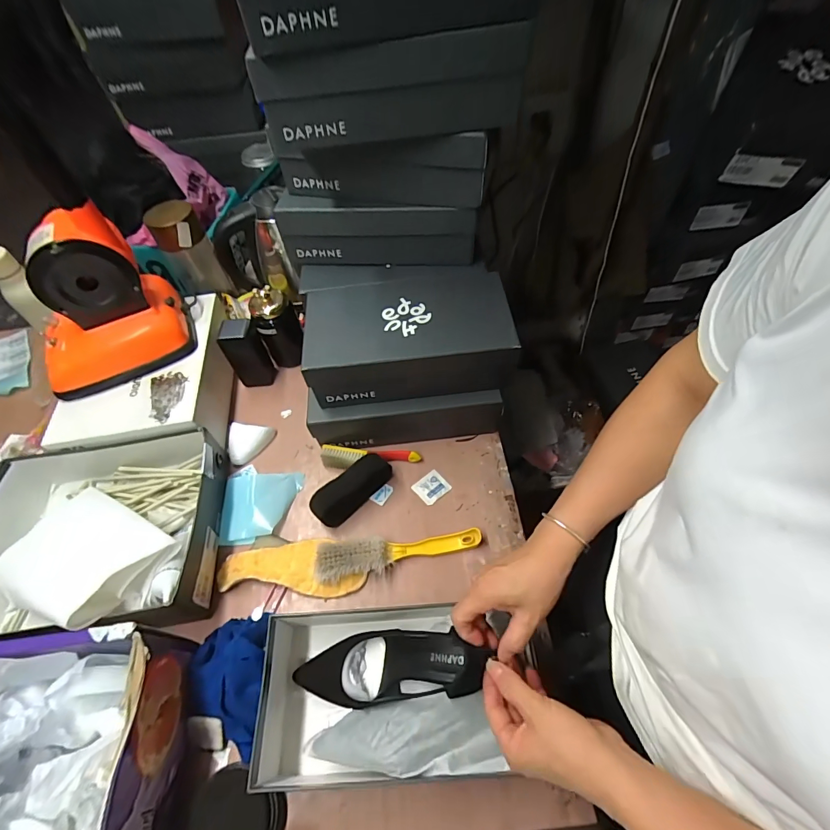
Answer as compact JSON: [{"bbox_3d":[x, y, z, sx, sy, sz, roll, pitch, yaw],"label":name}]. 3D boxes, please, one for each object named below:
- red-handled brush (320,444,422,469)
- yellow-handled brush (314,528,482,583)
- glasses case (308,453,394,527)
[{"bbox_3d":[-0.072,0.068,0.672,0.157,0.028,0.033,3,56,6],"label":"red-handled brush"},{"bbox_3d":[-0.022,0.189,0.584,0.229,0.035,0.047,-10,56,-3],"label":"yellow-handled brush"},{"bbox_3d":[-0.096,0.112,0.635,0.127,0.050,0.042,-40,62,-21],"label":"glasses case"}]

